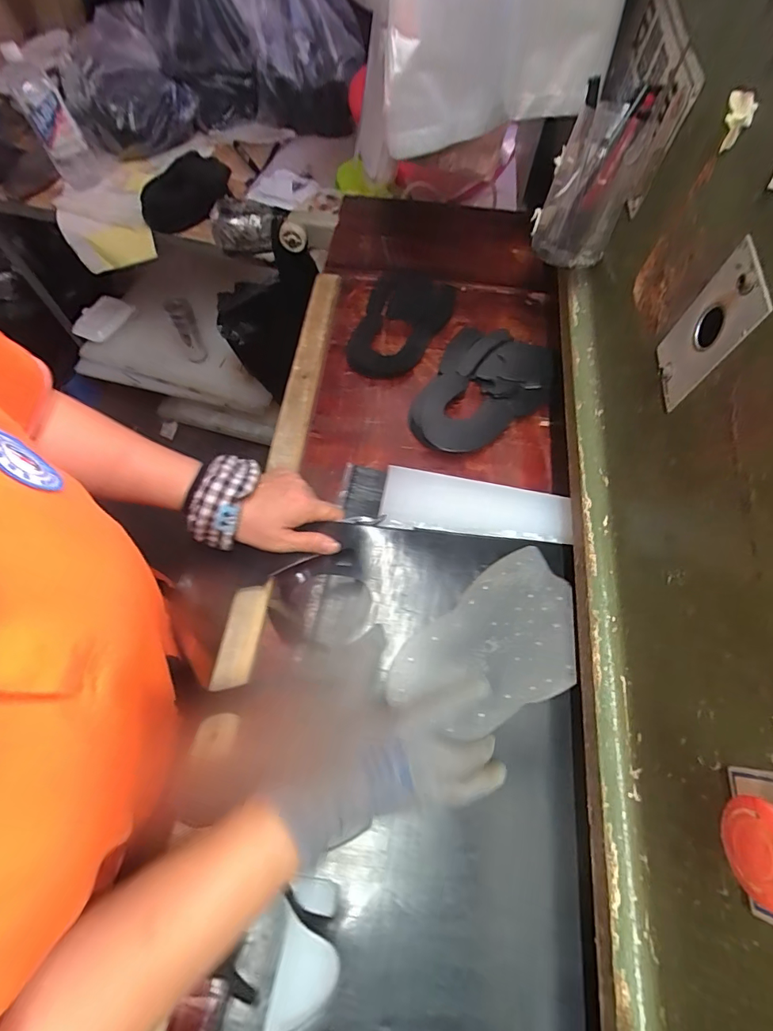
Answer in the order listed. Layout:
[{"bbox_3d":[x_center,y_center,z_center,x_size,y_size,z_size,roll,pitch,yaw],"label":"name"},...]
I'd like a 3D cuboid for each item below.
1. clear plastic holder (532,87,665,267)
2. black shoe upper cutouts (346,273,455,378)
[{"bbox_3d":[0.201,-0.326,0.441,0.072,0.123,0.082,19,67,7],"label":"clear plastic holder"},{"bbox_3d":[0.019,-0.263,0.613,0.109,0.009,0.194,20,67,9],"label":"black shoe upper cutouts"}]

